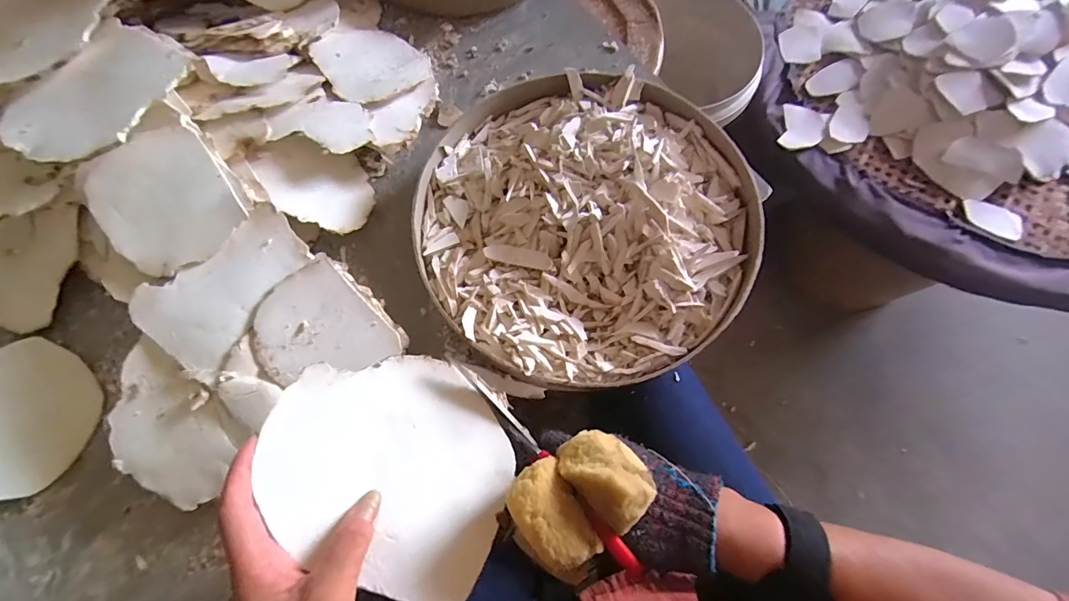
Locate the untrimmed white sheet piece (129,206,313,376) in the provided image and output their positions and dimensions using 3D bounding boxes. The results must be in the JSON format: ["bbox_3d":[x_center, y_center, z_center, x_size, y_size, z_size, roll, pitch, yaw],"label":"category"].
[{"bbox_3d":[-0.249,-0.013,0.366,0.081,0.013,0.132,40,78,11],"label":"untrimmed white sheet piece"}]

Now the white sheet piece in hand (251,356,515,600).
[{"bbox_3d":[-0.092,0.102,0.292,0.157,0.005,0.133,24,62,-2],"label":"white sheet piece in hand"}]

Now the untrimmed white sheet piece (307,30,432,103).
[{"bbox_3d":[-0.172,-0.256,0.481,0.106,0.005,0.098,-30,77,-23],"label":"untrimmed white sheet piece"}]

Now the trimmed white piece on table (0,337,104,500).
[{"bbox_3d":[-0.441,0.101,0.379,0.118,0.024,0.127,0,74,0],"label":"trimmed white piece on table"}]

